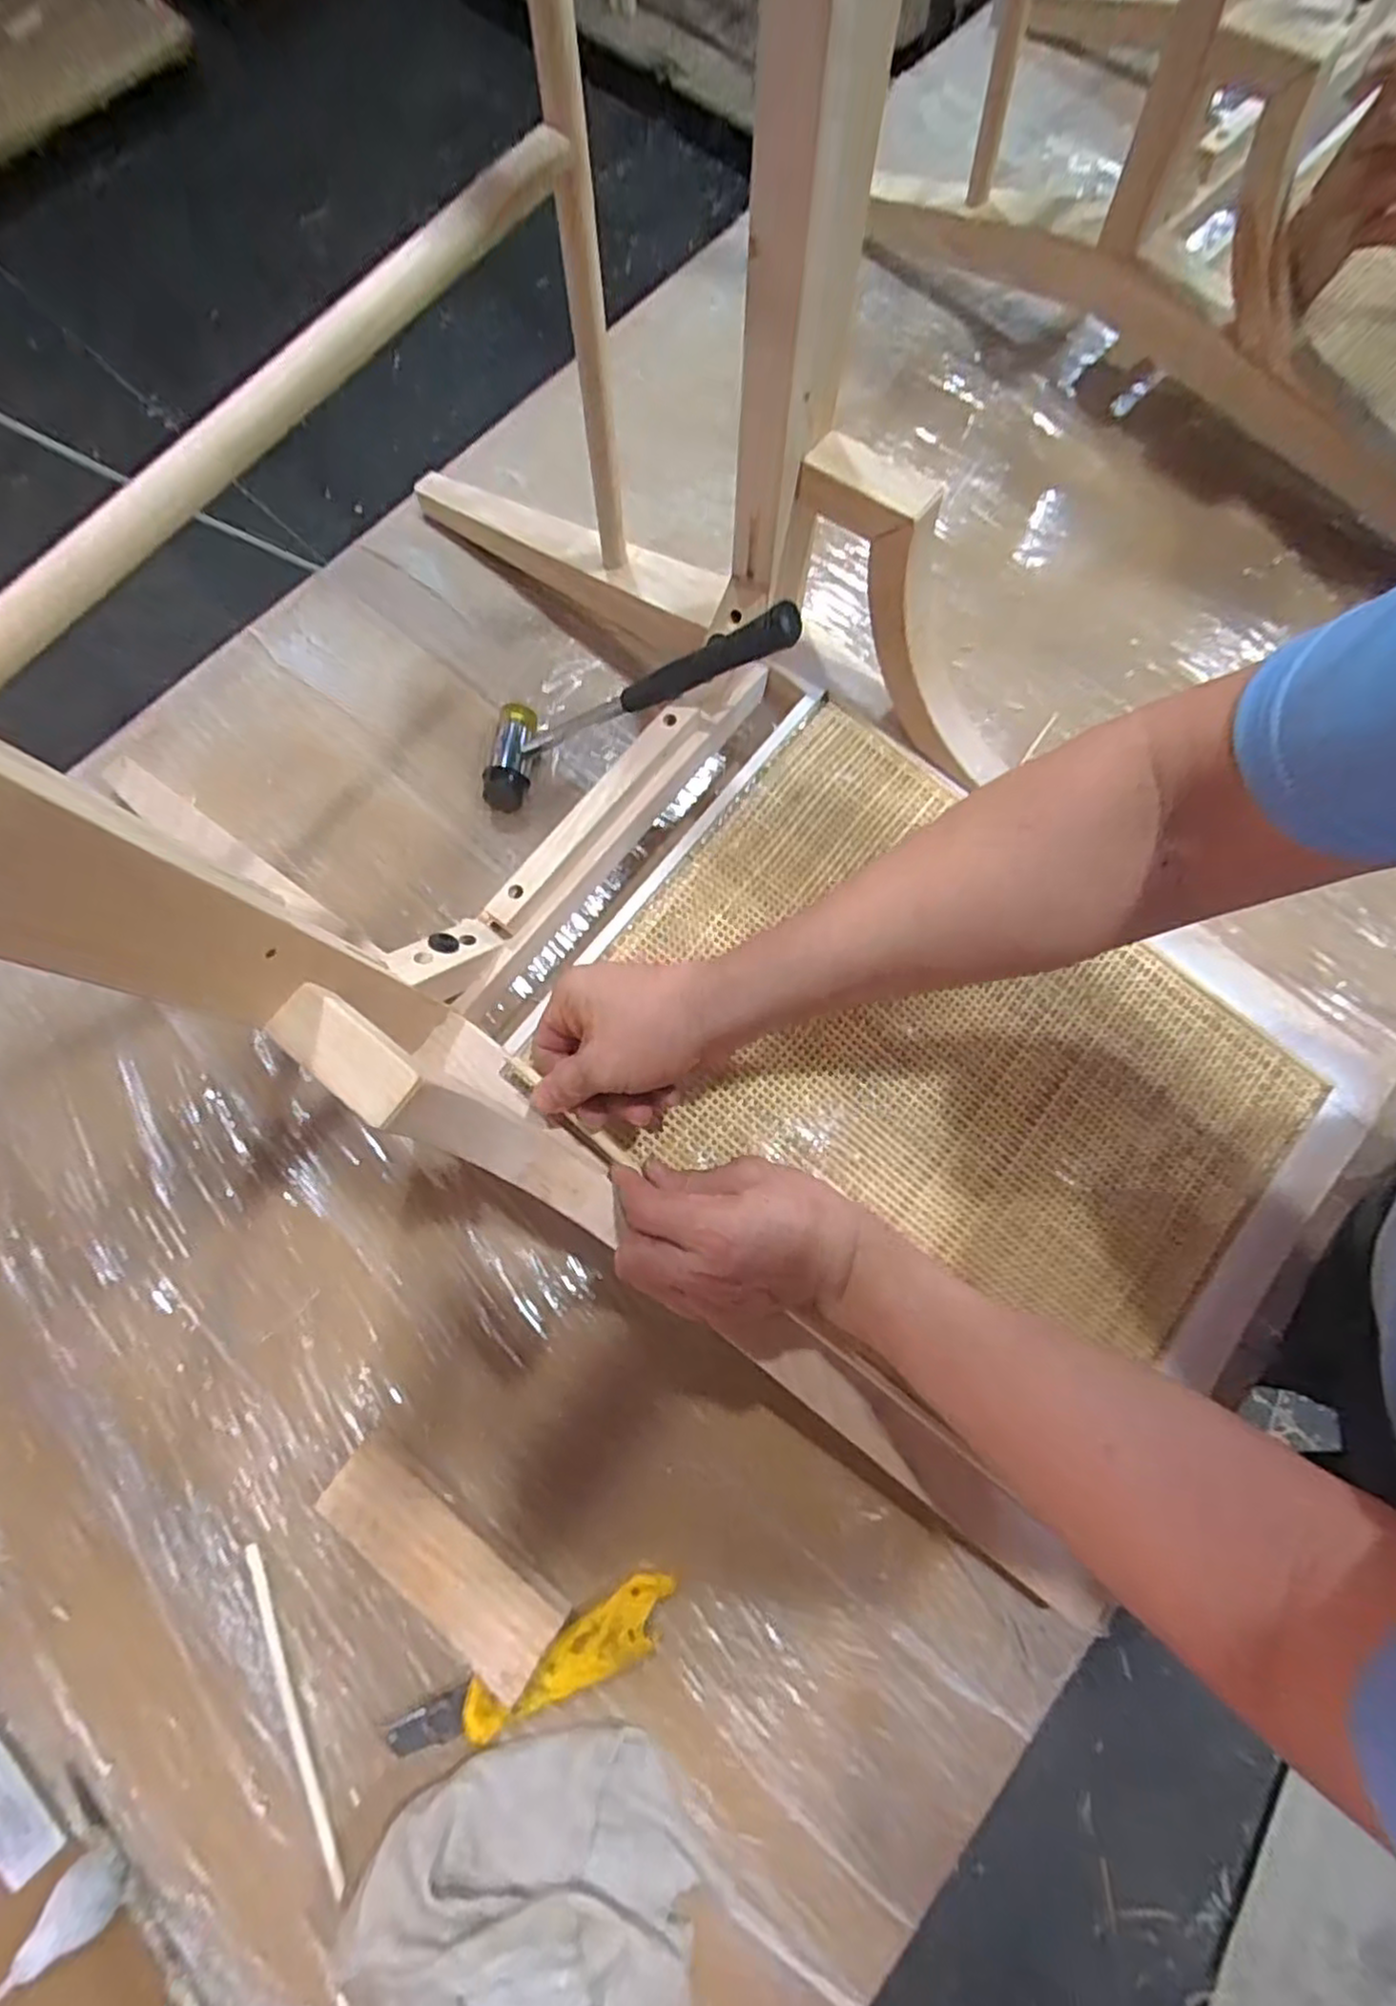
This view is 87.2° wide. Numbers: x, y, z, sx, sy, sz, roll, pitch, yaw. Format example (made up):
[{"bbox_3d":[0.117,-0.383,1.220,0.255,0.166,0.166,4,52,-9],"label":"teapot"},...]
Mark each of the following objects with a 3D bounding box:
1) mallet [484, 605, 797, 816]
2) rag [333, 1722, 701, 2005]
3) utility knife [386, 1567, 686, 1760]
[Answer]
[{"bbox_3d":[-0.052,-0.218,0.527,0.286,0.041,0.081,-9,71,36],"label":"mallet"},{"bbox_3d":[-0.091,0.512,0.403,0.181,0.049,0.163,-24,76,-6],"label":"rag"},{"bbox_3d":[-0.098,0.409,0.451,0.182,0.029,0.037,-24,76,-5],"label":"utility knife"}]

